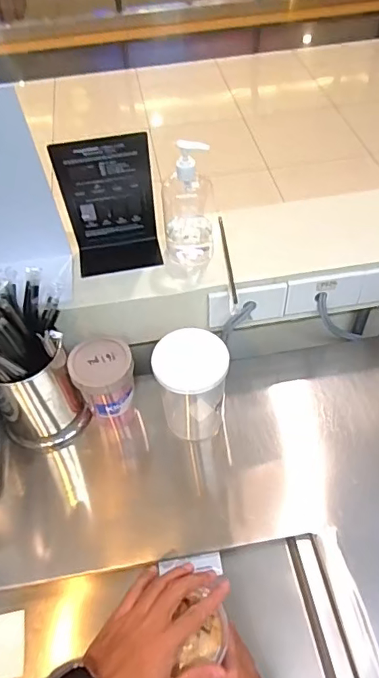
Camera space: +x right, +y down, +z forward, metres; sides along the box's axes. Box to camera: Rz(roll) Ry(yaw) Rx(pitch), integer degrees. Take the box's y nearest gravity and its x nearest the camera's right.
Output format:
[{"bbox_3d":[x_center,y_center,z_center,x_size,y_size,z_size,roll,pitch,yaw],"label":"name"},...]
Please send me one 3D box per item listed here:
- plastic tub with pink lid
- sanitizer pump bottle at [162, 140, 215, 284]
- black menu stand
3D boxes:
[{"bbox_3d":[-0.123,0.057,0.733,0.084,0.095,0.084,-2,51,2],"label":"plastic tub with pink lid"},{"bbox_3d":[-0.003,-0.181,0.722,0.076,0.186,0.098,-4,51,0],"label":"sanitizer pump bottle"},{"bbox_3d":[-0.113,-0.186,0.736,0.127,0.232,0.075,-2,51,2],"label":"black menu stand"}]

